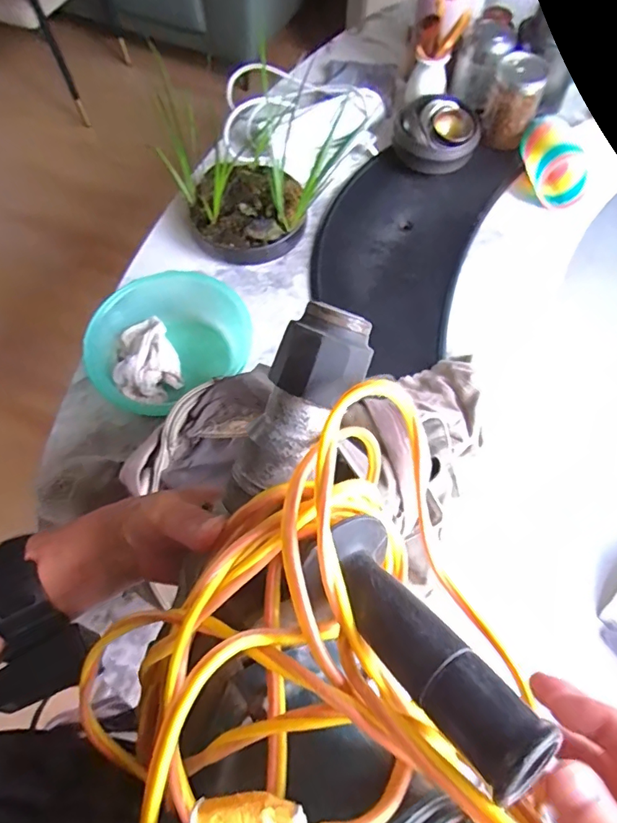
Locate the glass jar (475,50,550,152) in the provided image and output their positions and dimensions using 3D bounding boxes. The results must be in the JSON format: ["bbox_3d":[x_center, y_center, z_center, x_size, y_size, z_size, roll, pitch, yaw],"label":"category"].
[{"bbox_3d":[0.358,-0.541,0.855,0.088,0.123,0.089,9,67,5],"label":"glass jar"}]

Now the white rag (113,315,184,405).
[{"bbox_3d":[-0.230,-0.076,0.683,0.083,0.054,0.119,-14,67,-5],"label":"white rag"}]

